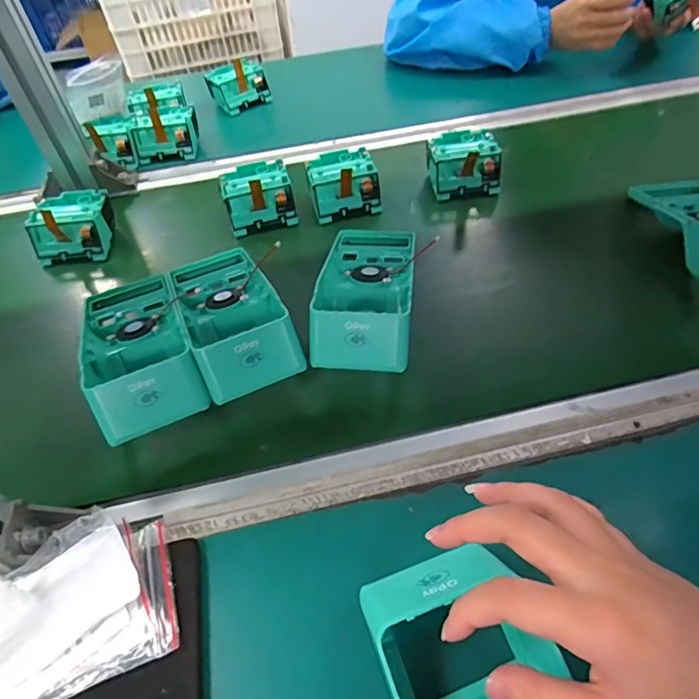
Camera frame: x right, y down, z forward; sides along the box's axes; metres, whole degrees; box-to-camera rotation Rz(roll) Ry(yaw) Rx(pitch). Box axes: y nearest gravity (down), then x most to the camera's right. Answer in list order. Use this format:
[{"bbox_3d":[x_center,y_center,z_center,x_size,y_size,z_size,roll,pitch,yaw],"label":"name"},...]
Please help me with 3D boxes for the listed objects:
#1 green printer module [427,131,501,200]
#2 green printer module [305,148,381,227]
[{"bbox_3d":[0.131,-0.217,0.576,0.077,0.049,0.079,-7,49,1],"label":"green printer module"},{"bbox_3d":[-0.007,-0.186,0.565,0.078,0.053,0.075,-15,50,-6],"label":"green printer module"}]

